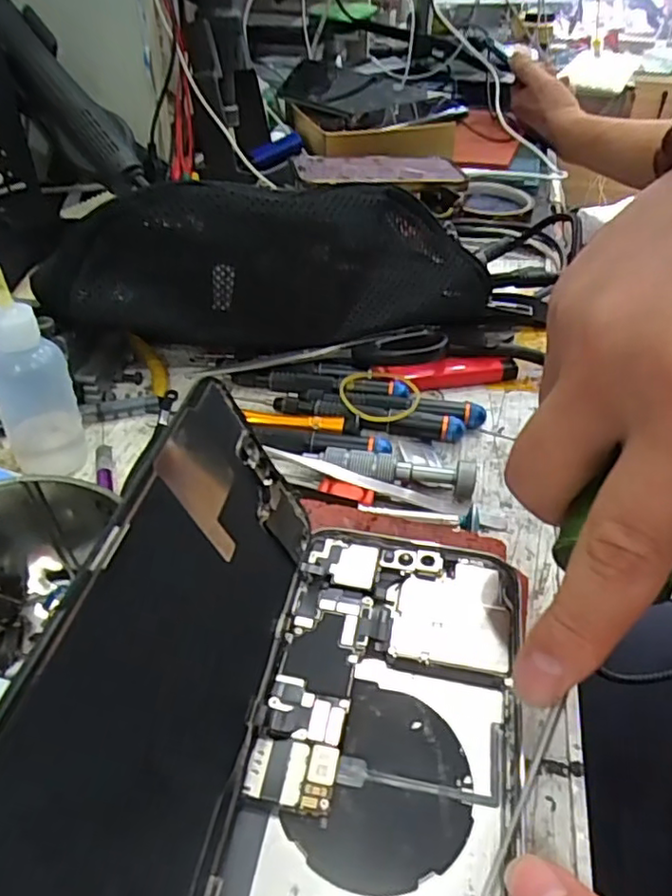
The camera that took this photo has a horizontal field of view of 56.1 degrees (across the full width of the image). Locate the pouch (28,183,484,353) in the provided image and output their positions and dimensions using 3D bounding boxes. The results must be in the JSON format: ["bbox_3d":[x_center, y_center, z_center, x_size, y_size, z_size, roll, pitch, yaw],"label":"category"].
[{"bbox_3d":[-0.030,-0.102,0.376,0.266,0.098,0.045,-13,41,-17],"label":"pouch"}]

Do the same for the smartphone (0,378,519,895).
[{"bbox_3d":[-0.003,0.059,0.154,0.104,0.077,0.163,7,40,8],"label":"smartphone"}]

